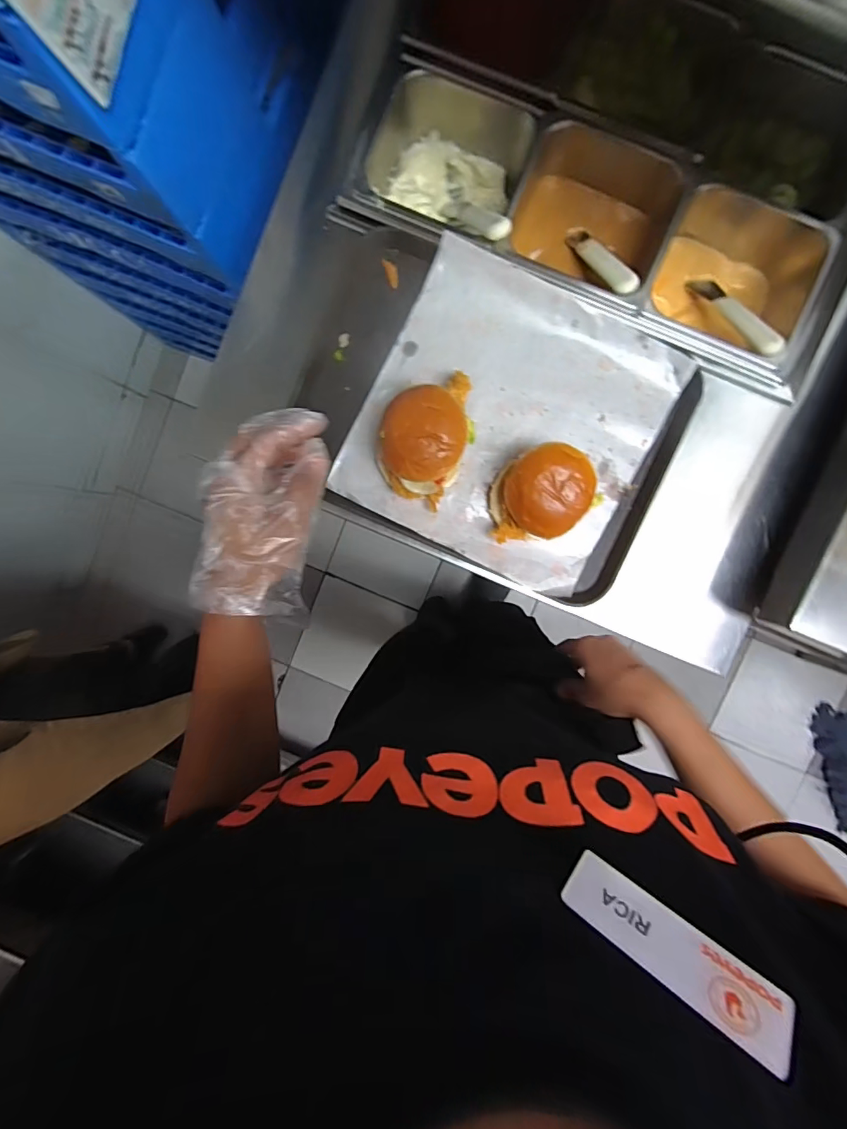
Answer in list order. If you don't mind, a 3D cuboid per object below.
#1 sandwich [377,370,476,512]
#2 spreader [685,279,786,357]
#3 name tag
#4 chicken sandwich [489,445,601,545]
[{"bbox_3d":[0.006,-0.136,0.494,0.084,0.084,0.134,26,94,1],"label":"sandwich"},{"bbox_3d":[0.346,-0.279,0.521,0.025,0.016,0.141,-21,59,4],"label":"spreader"},{"bbox_3d":[0.091,0.141,0.174,0.075,0.027,0.004,26,129,34],"label":"name tag"},{"bbox_3d":[0.123,-0.073,0.496,0.098,0.077,0.087,-7,93,3],"label":"chicken sandwich"}]

